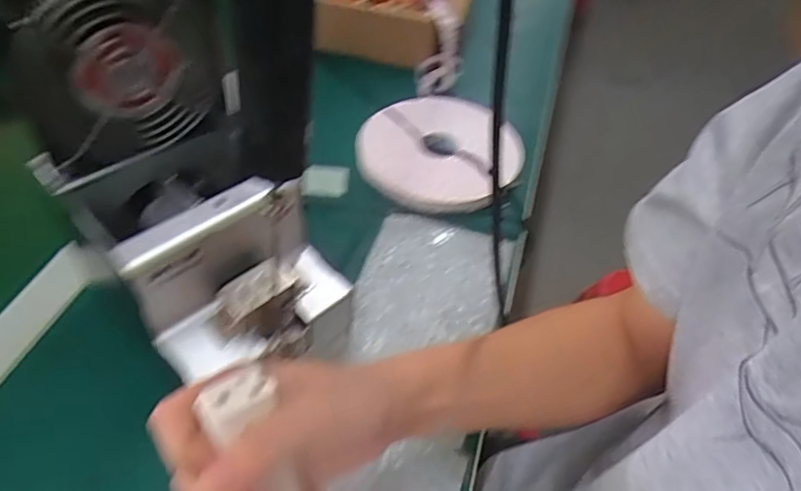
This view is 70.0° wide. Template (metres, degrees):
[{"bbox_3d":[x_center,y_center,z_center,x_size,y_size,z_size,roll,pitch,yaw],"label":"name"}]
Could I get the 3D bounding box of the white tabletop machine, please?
[{"bbox_3d":[-0.098,0.021,0.367,0.123,0.082,0.074,-34,59,-30],"label":"white tabletop machine"}]

